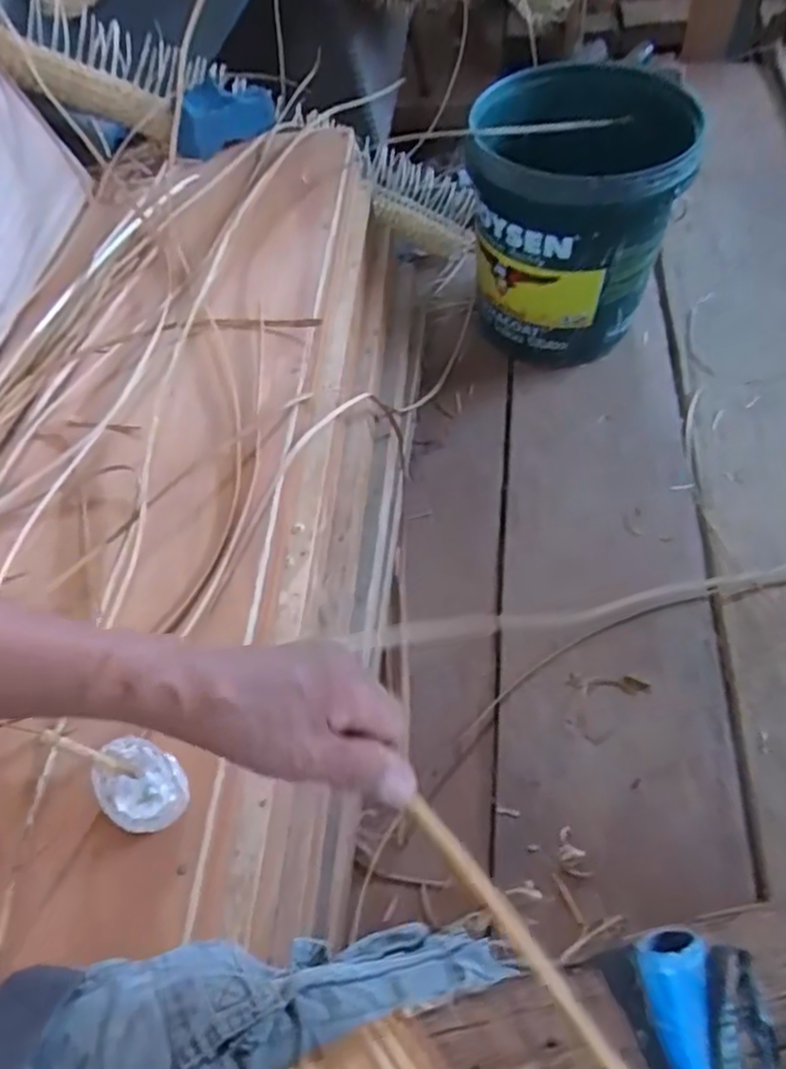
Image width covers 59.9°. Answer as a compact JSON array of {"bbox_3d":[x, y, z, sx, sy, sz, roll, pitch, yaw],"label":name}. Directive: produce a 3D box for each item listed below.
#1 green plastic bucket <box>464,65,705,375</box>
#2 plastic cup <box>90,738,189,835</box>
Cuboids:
[{"bbox_3d":[0.273,-0.468,1.057,0.282,0.333,0.259,-2,57,3],"label":"green plastic bucket"},{"bbox_3d":[-0.166,0.167,0.453,0.059,0.038,0.049,25,62,19],"label":"plastic cup"}]

